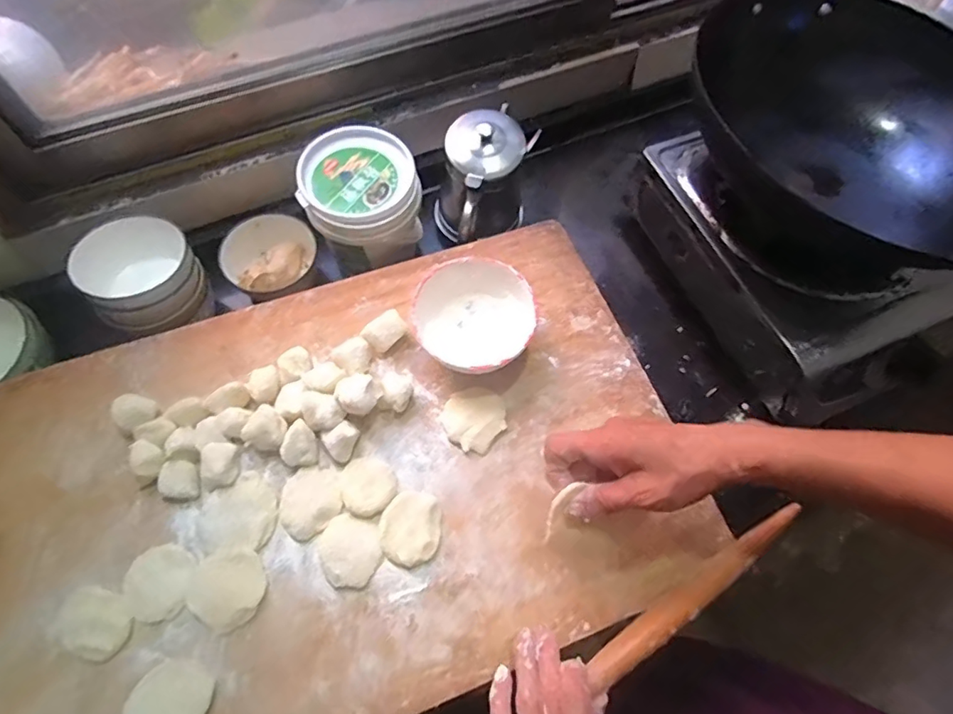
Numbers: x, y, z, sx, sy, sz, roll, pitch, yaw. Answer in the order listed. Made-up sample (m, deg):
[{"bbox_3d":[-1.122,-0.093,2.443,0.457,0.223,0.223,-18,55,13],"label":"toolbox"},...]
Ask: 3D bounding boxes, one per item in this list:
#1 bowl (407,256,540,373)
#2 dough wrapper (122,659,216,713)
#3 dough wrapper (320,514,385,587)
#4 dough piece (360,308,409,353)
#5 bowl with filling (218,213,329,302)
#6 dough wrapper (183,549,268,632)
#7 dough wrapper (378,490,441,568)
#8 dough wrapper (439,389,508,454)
[{"bbox_3d":[0.004,-0.035,0.510,0.115,0.062,0.107,1,66,-1],"label":"bowl"},{"bbox_3d":[-0.231,0.259,0.398,0.060,0.010,0.052,-27,70,-12],"label":"dough wrapper"},{"bbox_3d":[-0.104,0.161,0.444,0.049,0.005,0.058,-12,67,-7],"label":"dough wrapper"},{"bbox_3d":[-0.088,-0.023,0.521,0.033,0.025,0.040,43,72,15],"label":"dough piece"},{"bbox_3d":[-0.250,-0.121,0.654,0.095,0.069,0.113,38,69,15],"label":"bowl with filling"},{"bbox_3d":[-0.204,0.186,0.431,0.060,0.004,0.057,1,66,-1],"label":"dough wrapper"},{"bbox_3d":[-0.056,0.146,0.455,0.049,0.006,0.059,1,66,-1],"label":"dough wrapper"},{"bbox_3d":[-0.002,0.055,0.495,0.055,0.010,0.057,40,71,15],"label":"dough wrapper"}]

